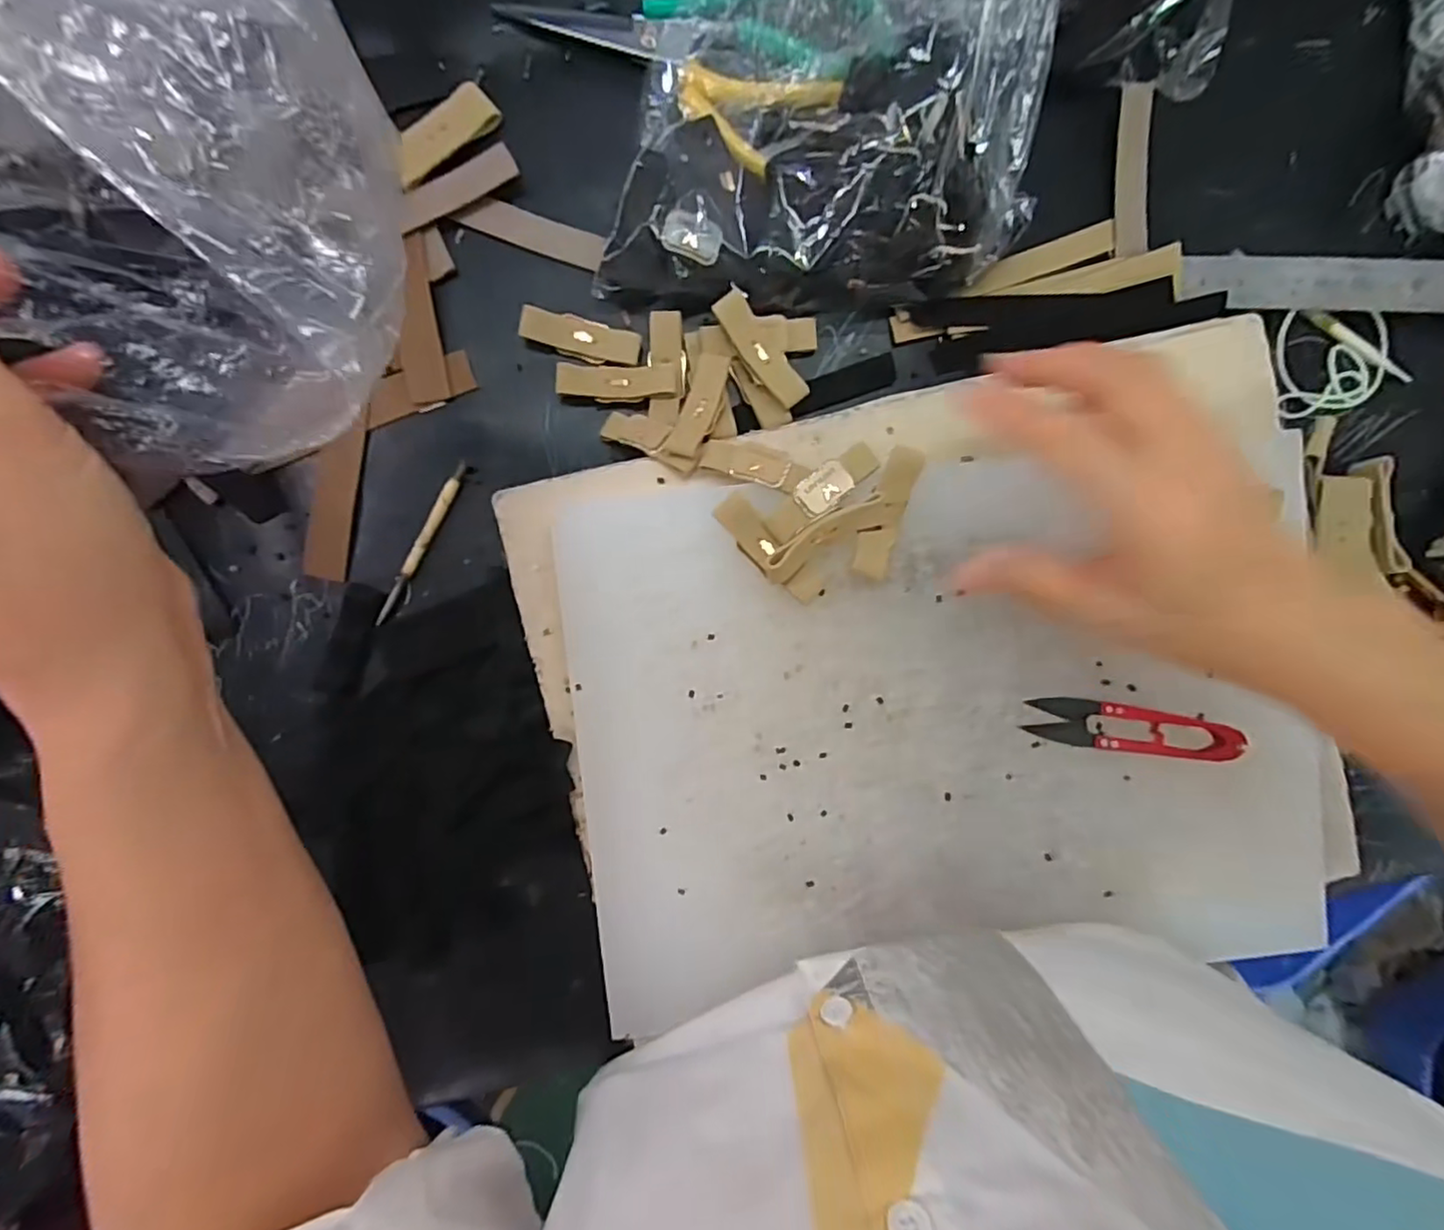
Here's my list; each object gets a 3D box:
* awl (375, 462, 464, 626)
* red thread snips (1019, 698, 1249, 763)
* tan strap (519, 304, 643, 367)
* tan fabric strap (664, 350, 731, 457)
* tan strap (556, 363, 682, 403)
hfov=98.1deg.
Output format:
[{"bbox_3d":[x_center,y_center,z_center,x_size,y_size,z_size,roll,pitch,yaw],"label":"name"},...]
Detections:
[{"bbox_3d":[-0.154,-0.036,0.321,0.008,0.008,0.092,28,90,-3],"label":"awl"},{"bbox_3d":[0.197,0.055,0.298,0.101,0.007,0.022,8,94,-4],"label":"red thread snips"},{"bbox_3d":[-0.071,-0.140,0.318,0.059,0.012,0.018,14,91,-3],"label":"tan strap"},{"bbox_3d":[-0.010,-0.103,0.309,0.019,0.008,0.058,19,73,-3],"label":"tan fabric strap"},{"bbox_3d":[-0.051,-0.119,0.318,0.063,0.007,0.018,-2,92,-2],"label":"tan strap"}]

